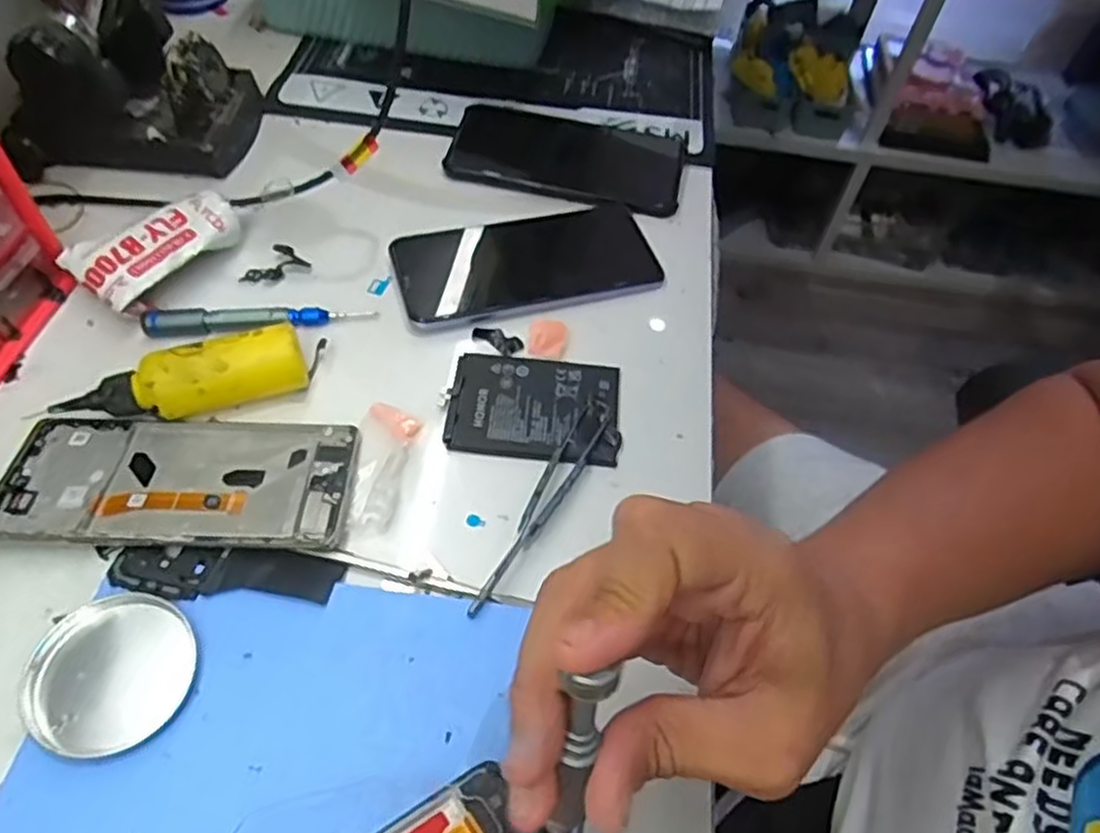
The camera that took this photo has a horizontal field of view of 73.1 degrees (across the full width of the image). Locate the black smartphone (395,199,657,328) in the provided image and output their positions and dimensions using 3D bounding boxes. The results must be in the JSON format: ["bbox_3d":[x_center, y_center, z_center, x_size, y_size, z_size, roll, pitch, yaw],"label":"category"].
[{"bbox_3d":[-0.012,-0.098,0.471,0.164,0.012,0.076,-13,56,-15],"label":"black smartphone"}]

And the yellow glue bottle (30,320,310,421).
[{"bbox_3d":[-0.189,-0.015,0.384,0.121,0.033,0.030,-15,56,-16],"label":"yellow glue bottle"}]

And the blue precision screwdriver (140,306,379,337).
[{"bbox_3d":[-0.168,-0.059,0.431,0.126,0.012,0.017,-7,54,-10],"label":"blue precision screwdriver"}]

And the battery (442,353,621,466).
[{"bbox_3d":[-0.008,-0.007,0.410,0.091,0.007,0.068,7,53,0],"label":"battery"}]

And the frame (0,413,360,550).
[{"bbox_3d":[-0.181,0.028,0.365,0.161,0.010,0.077,3,53,-3],"label":"frame"}]

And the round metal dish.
[{"bbox_3d":[-0.181,0.106,0.308,0.063,0.008,0.063,2,53,-3],"label":"round metal dish"}]

